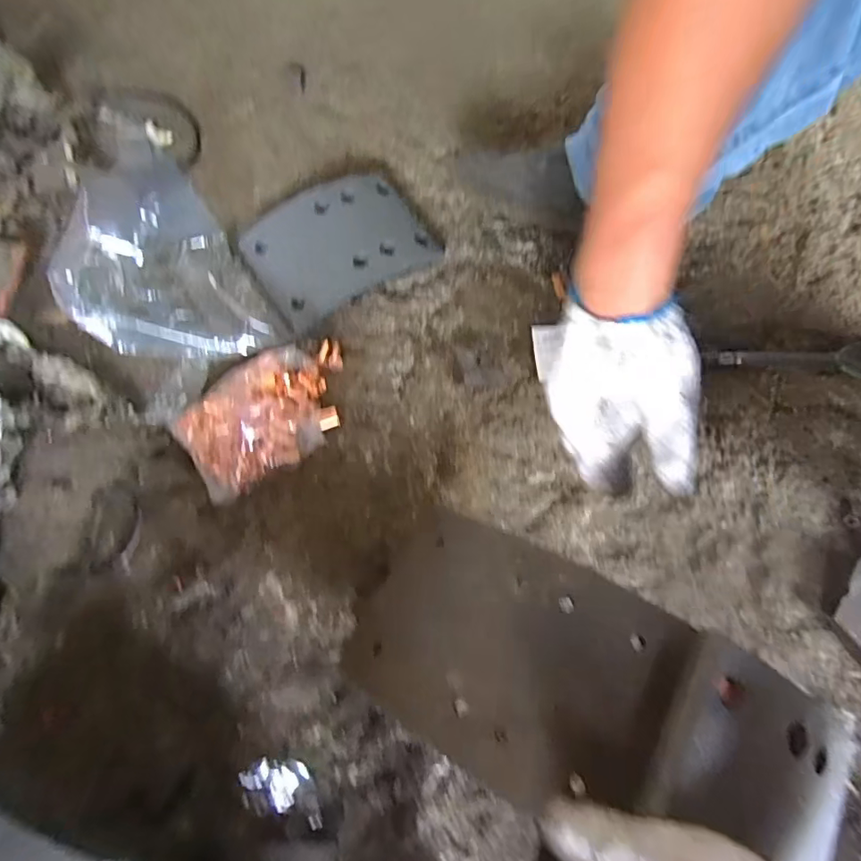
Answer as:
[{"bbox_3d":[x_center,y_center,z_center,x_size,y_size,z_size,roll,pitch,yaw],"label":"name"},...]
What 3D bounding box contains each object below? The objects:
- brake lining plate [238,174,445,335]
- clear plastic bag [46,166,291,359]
[{"bbox_3d":[-0.096,-0.200,0.554,0.183,0.032,0.132,-31,73,-13],"label":"brake lining plate"},{"bbox_3d":[-0.275,-0.160,0.513,0.160,0.058,0.285,-35,74,-14],"label":"clear plastic bag"}]

